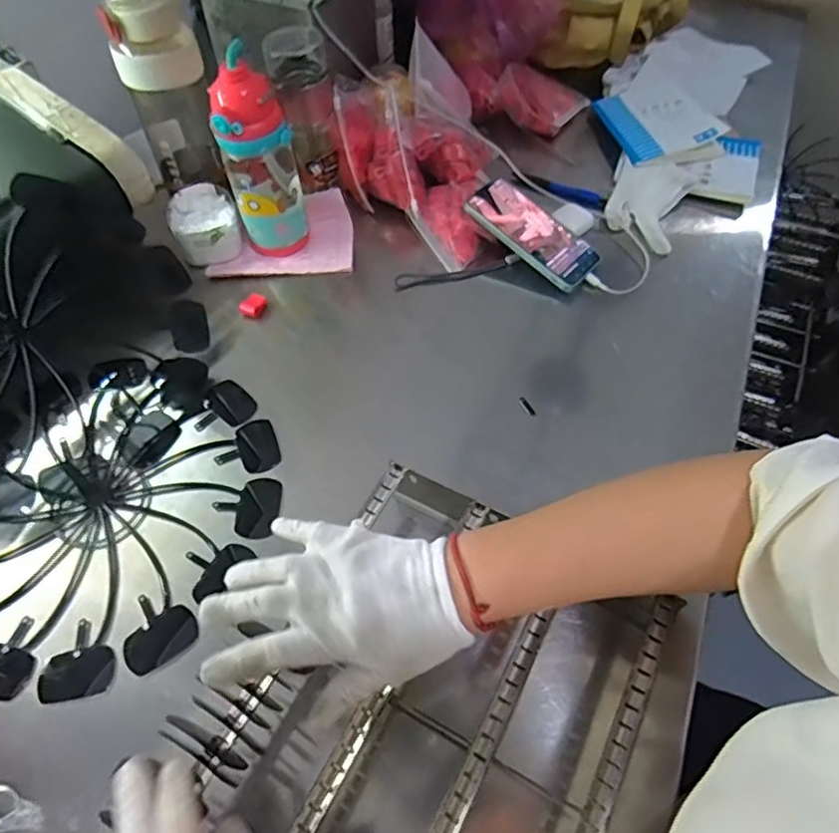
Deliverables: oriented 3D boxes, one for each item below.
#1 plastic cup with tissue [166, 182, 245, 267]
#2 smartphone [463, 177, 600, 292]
[{"bbox_3d":[-0.254,-0.230,0.710,0.076,0.051,0.082,-17,59,-10],"label":"plastic cup with tissue"},{"bbox_3d":[0.132,-0.214,0.687,0.157,0.016,0.073,43,67,10],"label":"smartphone"}]

